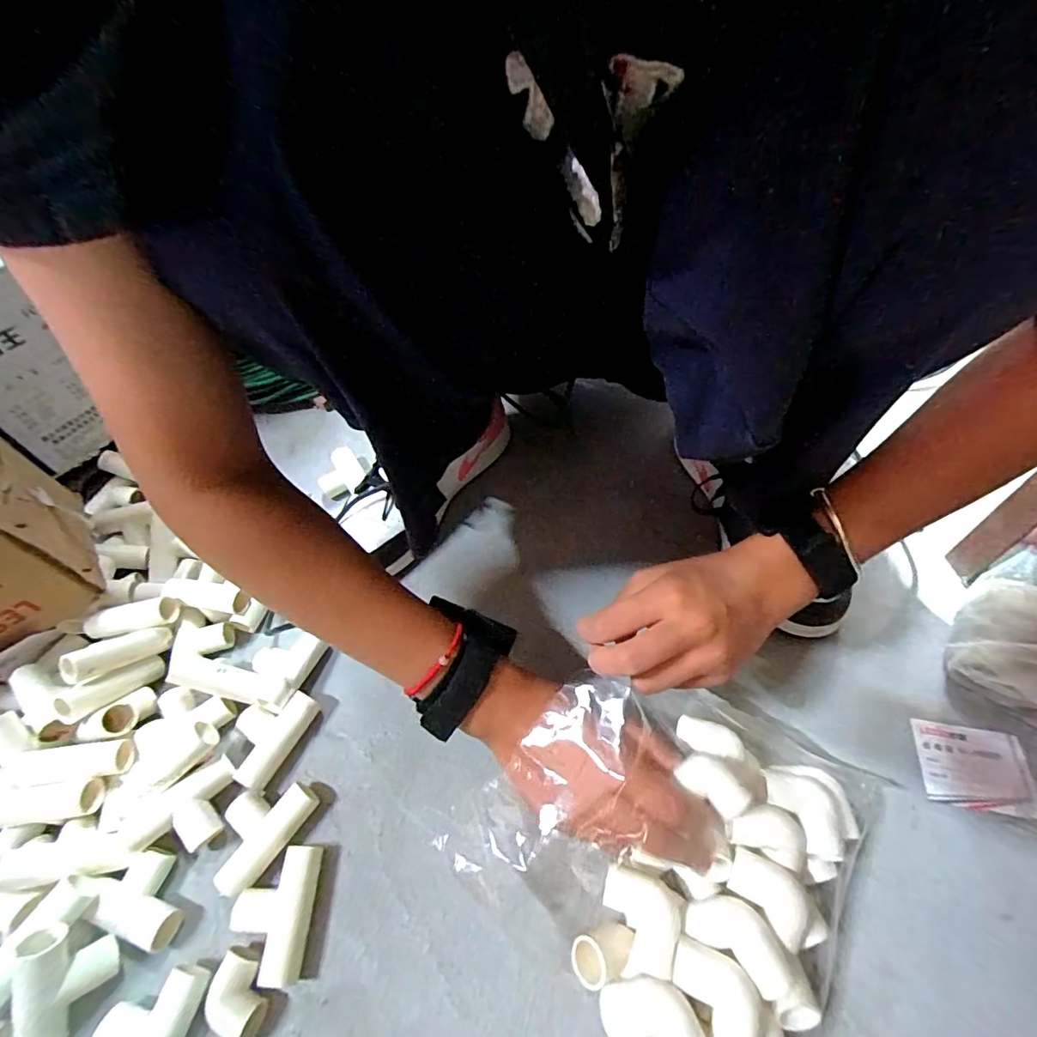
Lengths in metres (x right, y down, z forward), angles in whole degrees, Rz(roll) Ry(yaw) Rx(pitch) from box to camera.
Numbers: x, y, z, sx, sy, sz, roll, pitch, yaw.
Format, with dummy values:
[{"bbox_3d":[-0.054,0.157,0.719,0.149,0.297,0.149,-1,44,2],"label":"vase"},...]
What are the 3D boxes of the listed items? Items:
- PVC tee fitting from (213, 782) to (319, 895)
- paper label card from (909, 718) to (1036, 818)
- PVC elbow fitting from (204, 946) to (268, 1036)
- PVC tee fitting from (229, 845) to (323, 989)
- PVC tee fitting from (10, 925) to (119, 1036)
[{"bbox_3d":[-0.186,0.222,0.364,0.047,0.019,0.072,27,60,23],"label":"PVC tee fitting"},{"bbox_3d":[0.322,0.175,0.358,0.069,0.004,0.056,7,54,10],"label":"paper label card"},{"bbox_3d":[-0.171,0.293,0.313,0.038,0.020,0.034,16,56,16],"label":"PVC elbow fitting"},{"bbox_3d":[-0.162,0.262,0.339,0.049,0.022,0.072,0,53,5],"label":"PVC tee fitting"},{"bbox_3d":[-0.274,0.284,0.309,0.019,0.050,0.071,-10,85,25],"label":"PVC tee fitting"}]

